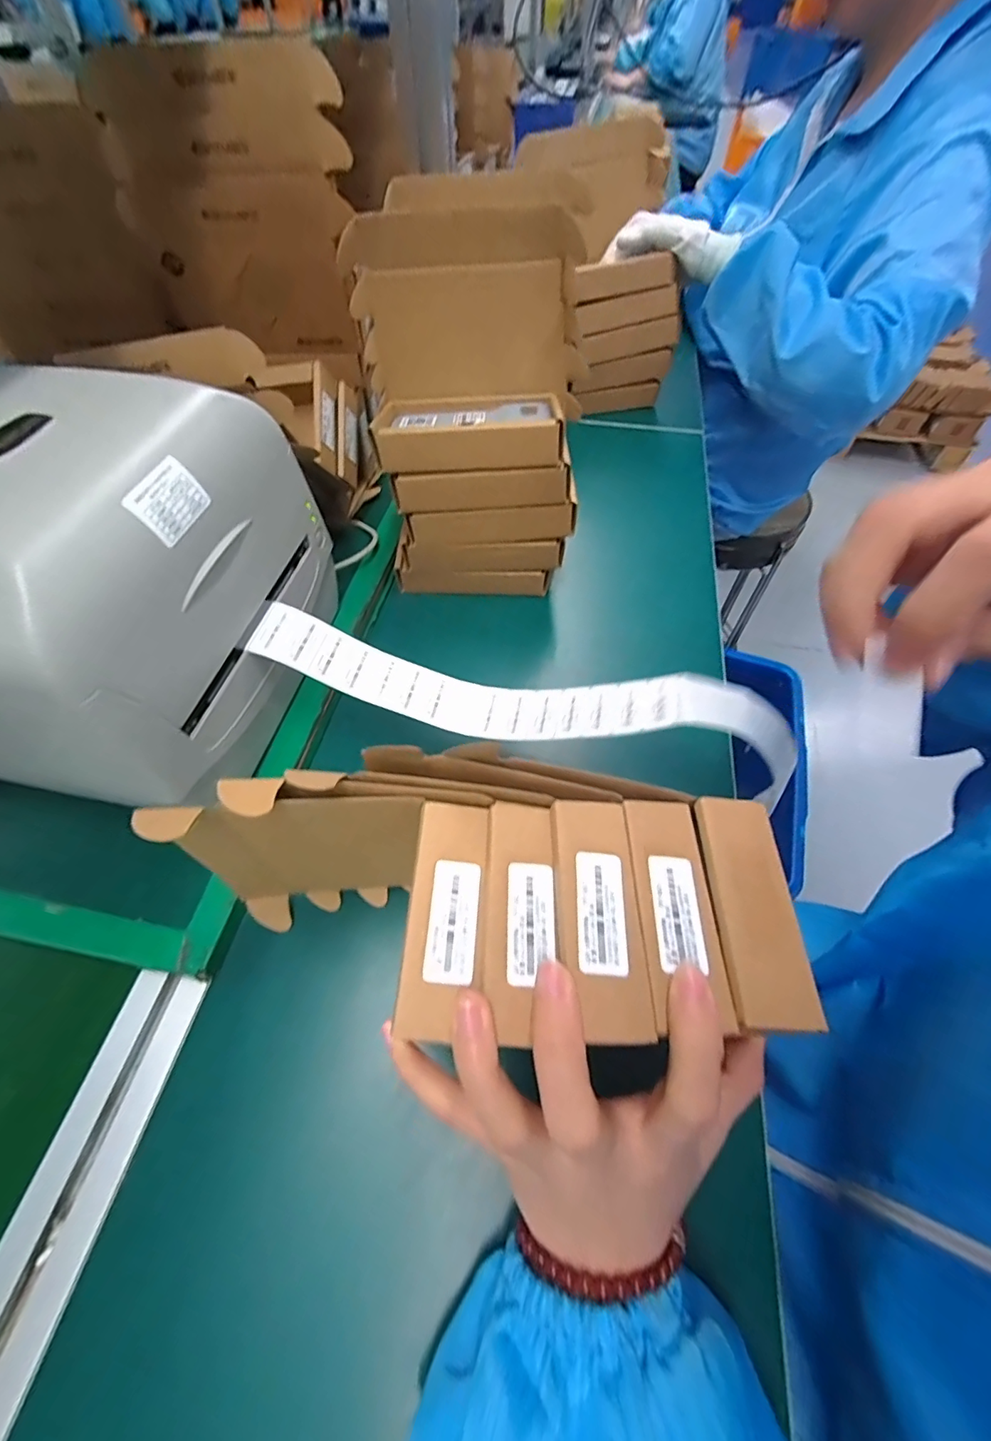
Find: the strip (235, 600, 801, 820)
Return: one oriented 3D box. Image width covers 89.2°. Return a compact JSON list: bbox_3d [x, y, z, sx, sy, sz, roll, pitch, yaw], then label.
[{"bbox_3d":[0.018,-0.017,0.309,0.324,0.057,0.052,11,56,7],"label":"strip"}]

